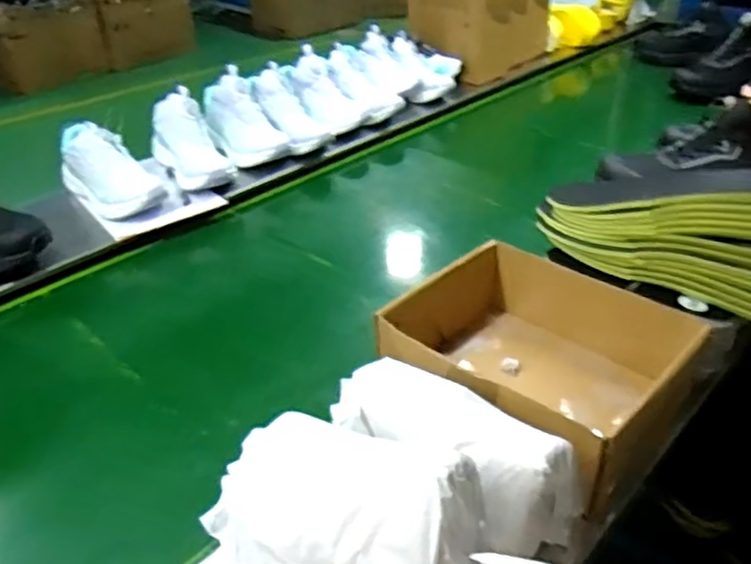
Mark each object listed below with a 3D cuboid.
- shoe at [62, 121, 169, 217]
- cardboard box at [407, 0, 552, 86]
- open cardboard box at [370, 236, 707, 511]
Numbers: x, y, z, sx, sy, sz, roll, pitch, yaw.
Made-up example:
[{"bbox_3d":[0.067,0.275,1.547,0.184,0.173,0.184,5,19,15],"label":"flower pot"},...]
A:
[{"bbox_3d":[-0.450,-0.187,1.105,0.101,0.122,0.205,-30,43,-35],"label":"shoe"},{"bbox_3d":[0.260,-0.699,1.641,0.250,0.288,0.337,22,41,31],"label":"cardboard box"},{"bbox_3d":[0.174,0.085,0.696,0.267,0.109,0.236,26,43,34],"label":"open cardboard box"}]

